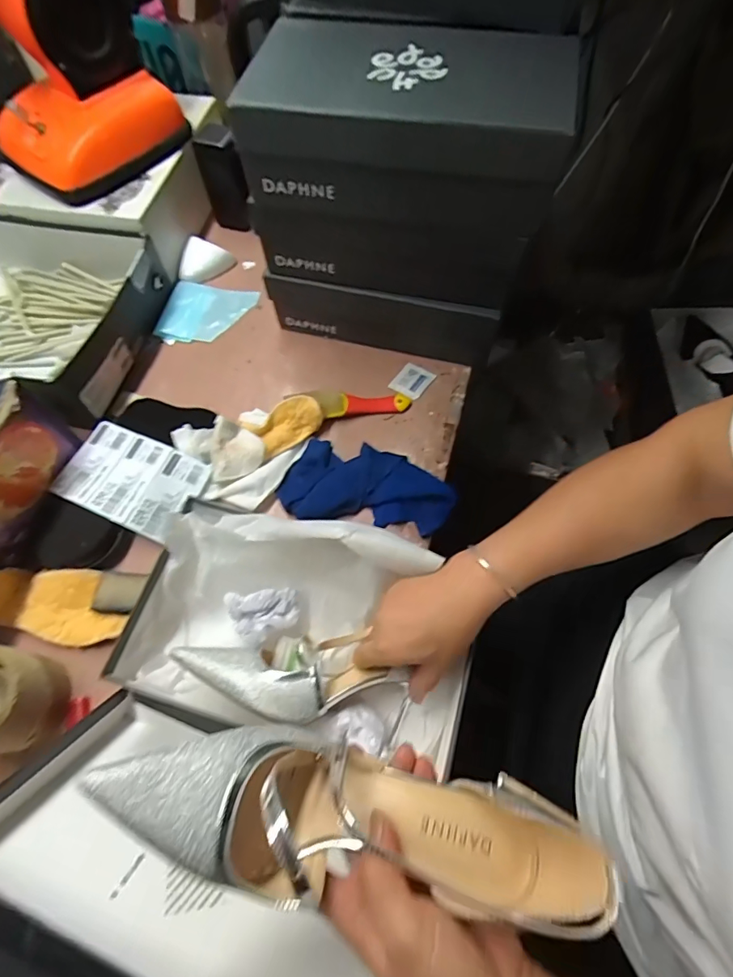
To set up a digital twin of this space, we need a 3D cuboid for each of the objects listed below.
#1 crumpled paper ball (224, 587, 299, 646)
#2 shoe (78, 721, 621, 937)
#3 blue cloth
[{"bbox_3d":[-0.098,0.124,0.461,0.064,0.035,0.045,-7,65,-2],"label":"crumpled paper ball"},{"bbox_3d":[0.003,0.176,0.250,0.269,0.074,0.066,13,65,-4],"label":"shoe"},{"bbox_3d":[0.001,-0.004,0.555,0.196,0.022,0.103,12,66,7],"label":"blue cloth"}]

